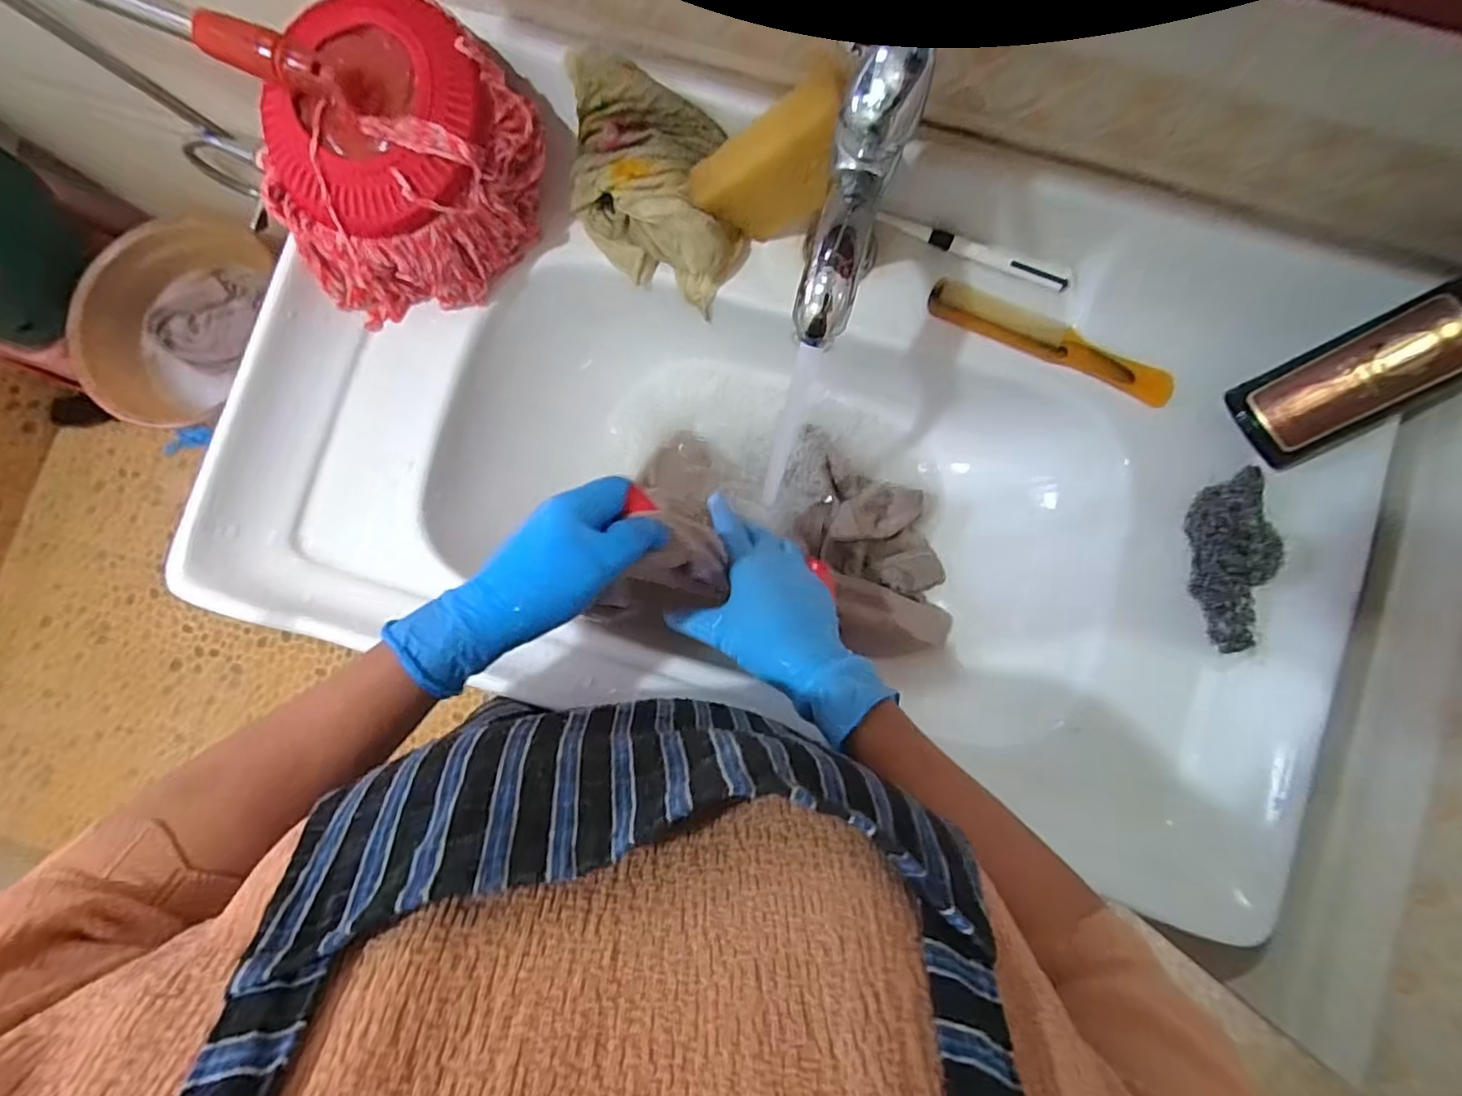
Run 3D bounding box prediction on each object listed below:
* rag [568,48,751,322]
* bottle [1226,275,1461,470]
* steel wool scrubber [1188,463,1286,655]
[{"bbox_3d":[-0.054,-0.271,0.473,0.140,0.101,0.103,18,86,3],"label":"rag"},{"bbox_3d":[0.446,-0.130,0.394,0.211,0.041,0.066,-36,84,43],"label":"bottle"},{"bbox_3d":[0.370,0.007,0.458,0.056,0.030,0.131,1,86,2],"label":"steel wool scrubber"}]

